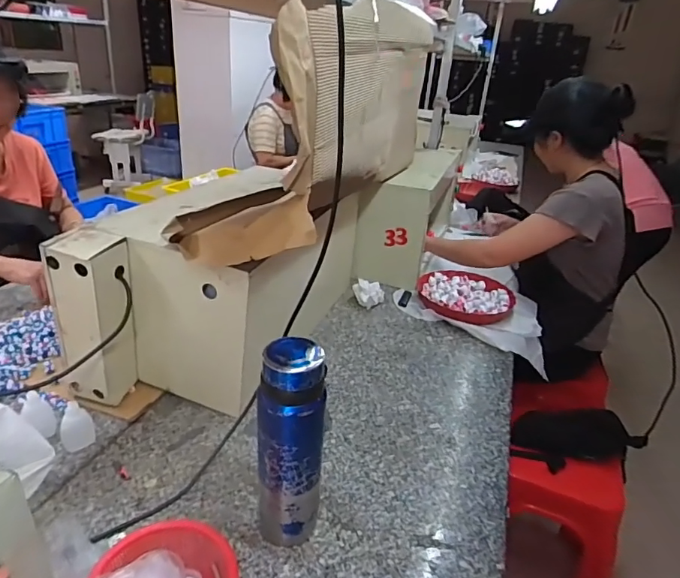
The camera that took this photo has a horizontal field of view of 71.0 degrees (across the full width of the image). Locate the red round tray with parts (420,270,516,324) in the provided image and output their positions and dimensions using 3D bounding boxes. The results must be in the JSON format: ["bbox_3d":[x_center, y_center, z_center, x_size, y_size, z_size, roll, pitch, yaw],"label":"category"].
[{"bbox_3d":[0.316,0.016,1.223,0.214,0.056,0.243,-8,29,-24],"label":"red round tray with parts"}]

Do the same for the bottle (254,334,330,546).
[{"bbox_3d":[-0.059,0.192,0.575,0.076,0.269,0.063,3,26,-3],"label":"bottle"}]

